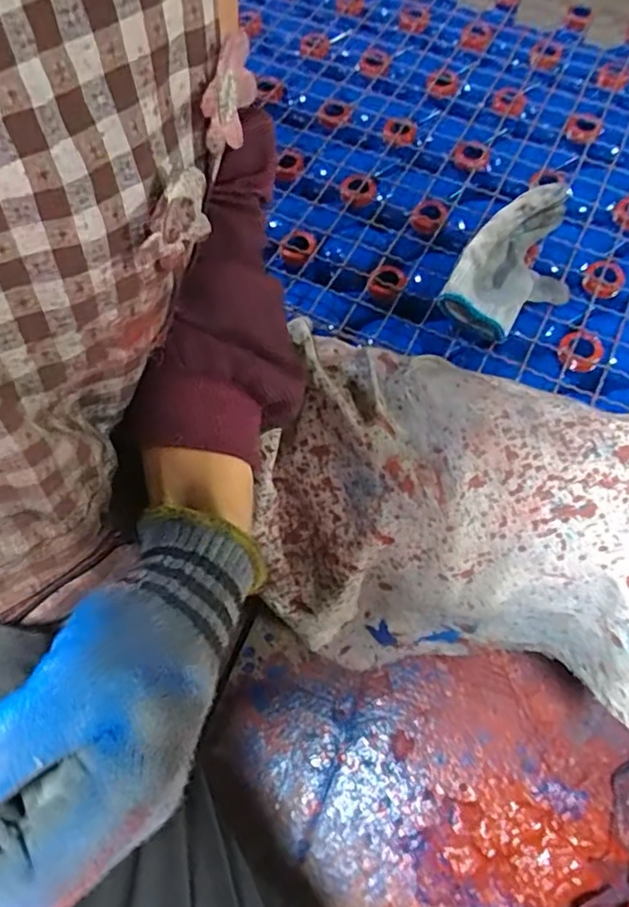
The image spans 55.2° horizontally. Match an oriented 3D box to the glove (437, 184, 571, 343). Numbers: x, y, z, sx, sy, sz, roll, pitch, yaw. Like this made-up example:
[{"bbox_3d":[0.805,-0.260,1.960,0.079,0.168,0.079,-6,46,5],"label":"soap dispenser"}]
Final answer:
[{"bbox_3d":[0.207,-0.194,0.610,0.110,0.070,0.175,23,66,12],"label":"glove"}]

